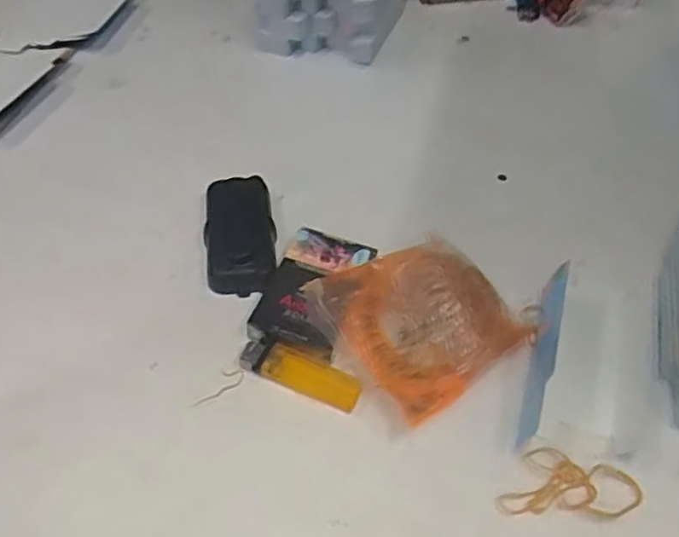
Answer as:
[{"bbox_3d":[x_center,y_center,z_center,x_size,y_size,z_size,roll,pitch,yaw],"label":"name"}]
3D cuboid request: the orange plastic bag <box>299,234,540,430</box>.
[{"bbox_3d":[0.055,0.032,0.446,0.113,0.032,0.112,-31,57,-25],"label":"orange plastic bag"}]

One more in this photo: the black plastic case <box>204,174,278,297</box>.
[{"bbox_3d":[-0.076,-0.026,0.497,0.051,0.023,0.103,-5,50,-6],"label":"black plastic case"}]

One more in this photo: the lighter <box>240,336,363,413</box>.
[{"bbox_3d":[-0.025,0.067,0.423,0.081,0.013,0.024,20,52,14],"label":"lighter"}]

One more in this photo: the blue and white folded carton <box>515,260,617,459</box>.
[{"bbox_3d":[0.158,0.059,0.438,0.055,0.013,0.144,15,51,10],"label":"blue and white folded carton"}]

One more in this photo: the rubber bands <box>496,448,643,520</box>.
[{"bbox_3d":[0.136,0.128,0.389,0.085,0.004,0.039,2,50,0],"label":"rubber bands"}]

